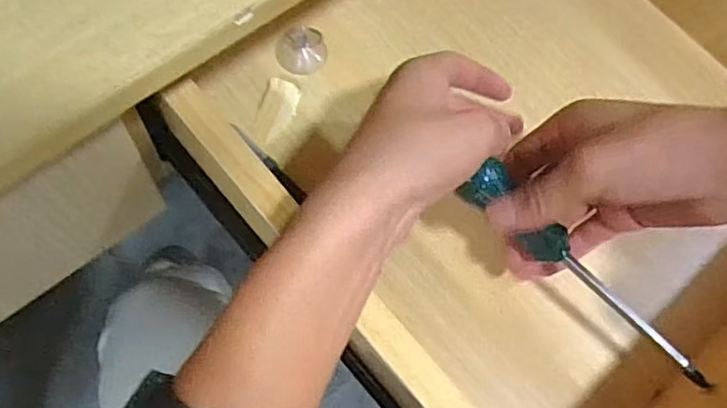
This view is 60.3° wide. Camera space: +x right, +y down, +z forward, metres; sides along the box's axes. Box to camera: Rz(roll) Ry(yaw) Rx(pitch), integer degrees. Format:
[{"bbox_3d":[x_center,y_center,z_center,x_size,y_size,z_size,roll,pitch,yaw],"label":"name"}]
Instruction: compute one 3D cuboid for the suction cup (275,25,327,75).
[{"bbox_3d":[-0.041,-0.105,0.423,0.033,0.009,0.035,2,61,-3],"label":"suction cup"}]

